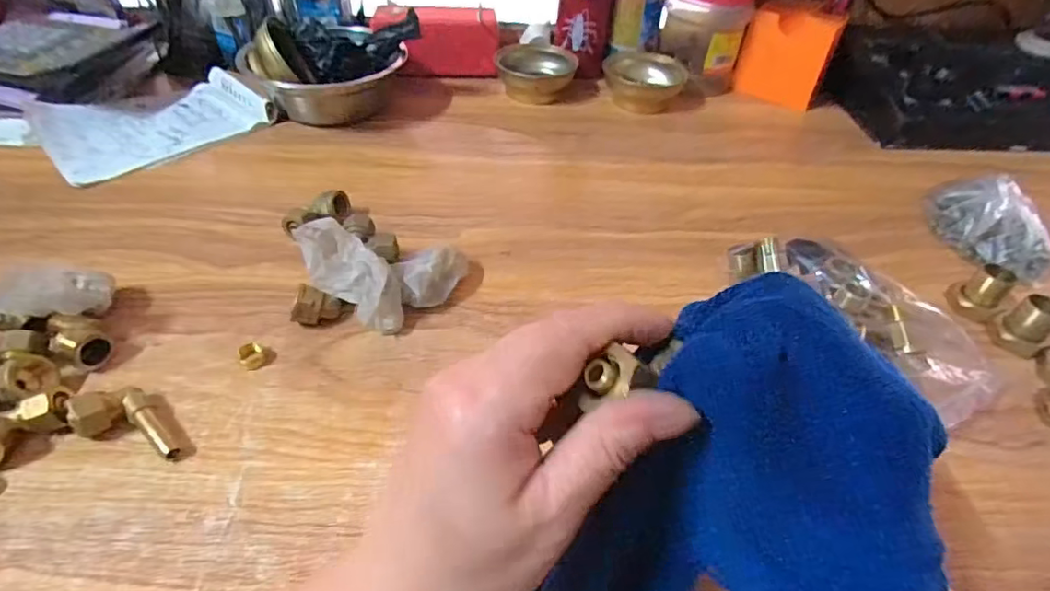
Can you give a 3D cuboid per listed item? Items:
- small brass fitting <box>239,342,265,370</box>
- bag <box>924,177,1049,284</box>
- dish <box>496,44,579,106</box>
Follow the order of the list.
[{"bbox_3d":[-0.178,0.039,0.367,0.015,0.007,0.020,-18,47,-22],"label":"small brass fitting"},{"bbox_3d":[0.398,-0.061,0.482,0.058,0.052,0.101,0,43,-5],"label":"bag"},{"bbox_3d":[0.012,-0.265,0.681,0.093,0.047,0.085,2,43,-2],"label":"dish"}]

